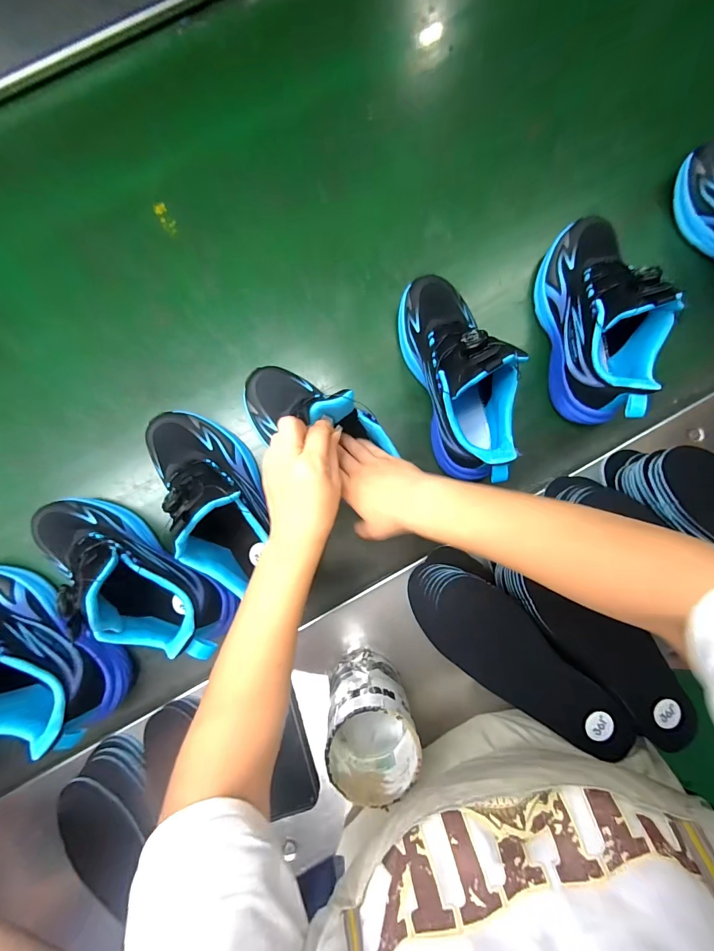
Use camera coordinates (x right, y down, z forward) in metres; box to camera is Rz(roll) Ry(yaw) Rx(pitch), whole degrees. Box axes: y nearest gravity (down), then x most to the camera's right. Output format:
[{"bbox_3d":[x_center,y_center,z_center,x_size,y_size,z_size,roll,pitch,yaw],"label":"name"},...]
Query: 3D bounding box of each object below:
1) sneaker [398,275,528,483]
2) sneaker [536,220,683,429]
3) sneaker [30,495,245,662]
[{"bbox_3d":[0.115,-0.115,0.422,0.079,0.147,0.245,-14,89,-4],"label":"sneaker"},{"bbox_3d":[0.279,-0.184,0.432,0.080,0.132,0.246,-6,88,-3],"label":"sneaker"},{"bbox_3d":[-0.249,0.103,0.391,0.242,0.143,0.087,32,84,1],"label":"sneaker"}]

